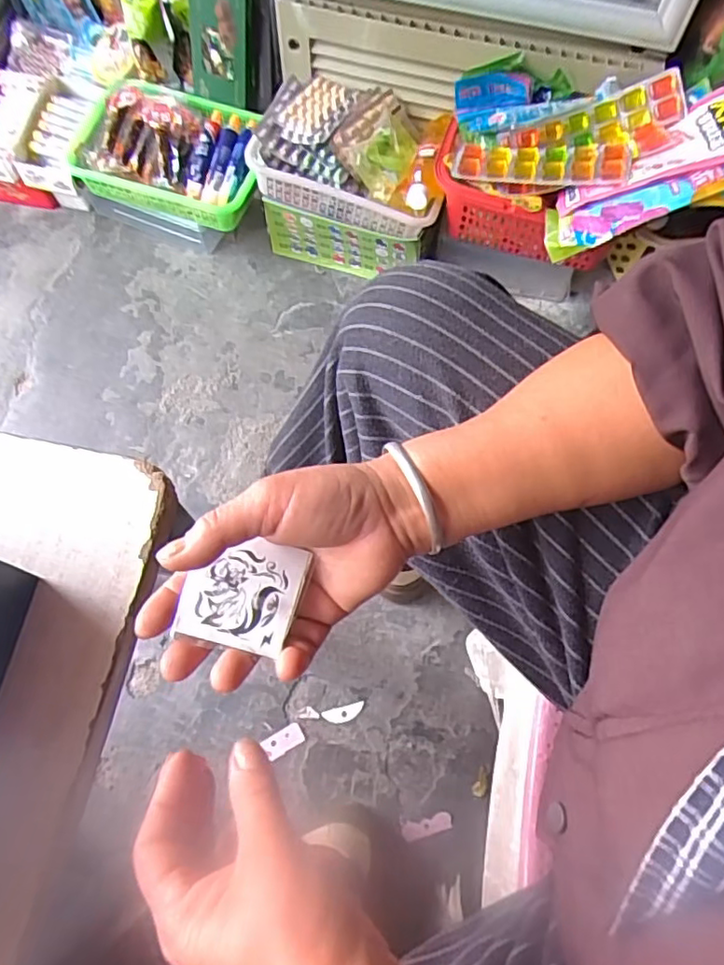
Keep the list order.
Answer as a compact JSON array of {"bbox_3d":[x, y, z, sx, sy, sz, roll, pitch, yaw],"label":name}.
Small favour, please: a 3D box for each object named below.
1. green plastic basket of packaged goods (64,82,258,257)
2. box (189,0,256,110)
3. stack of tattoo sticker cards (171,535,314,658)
[{"bbox_3d":[-0.278,-0.475,0.939,0.277,0.154,0.188,13,70,5],"label":"green plastic basket of packaged goods"},{"bbox_3d":[-0.200,-0.637,0.869,0.097,0.164,0.044,22,59,2],"label":"box"},{"bbox_3d":[-0.060,0.056,0.311,0.054,0.011,0.052,14,70,5],"label":"stack of tattoo sticker cards"}]

